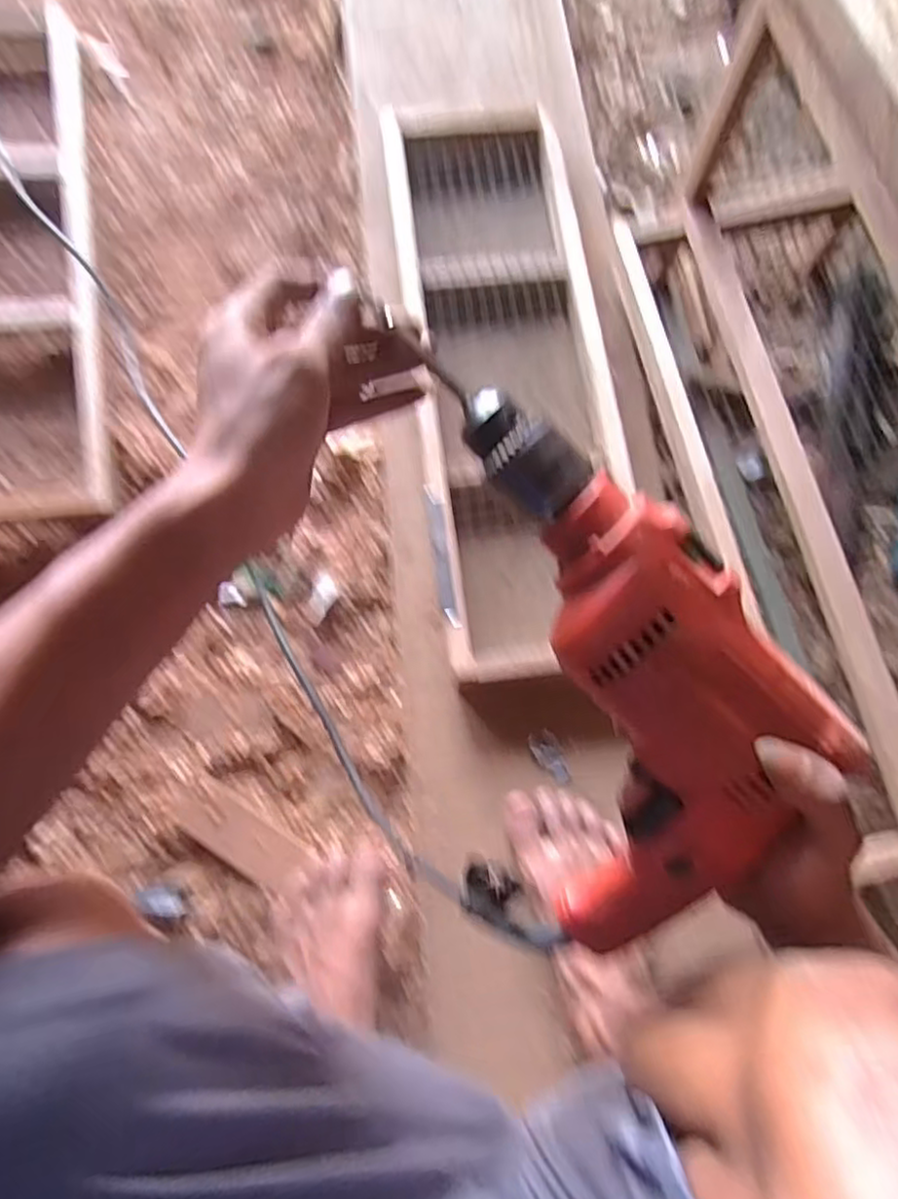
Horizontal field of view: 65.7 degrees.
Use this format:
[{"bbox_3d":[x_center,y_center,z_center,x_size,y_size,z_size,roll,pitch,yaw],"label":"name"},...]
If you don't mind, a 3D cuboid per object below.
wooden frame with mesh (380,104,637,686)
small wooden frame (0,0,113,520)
[{"bbox_3d":[0.059,-0.237,0.702,0.192,0.044,0.626,-7,74,-3],"label":"wooden frame with mesh"},{"bbox_3d":[-0.472,-0.399,0.744,0.179,0.063,0.674,-9,74,-4],"label":"small wooden frame"}]

